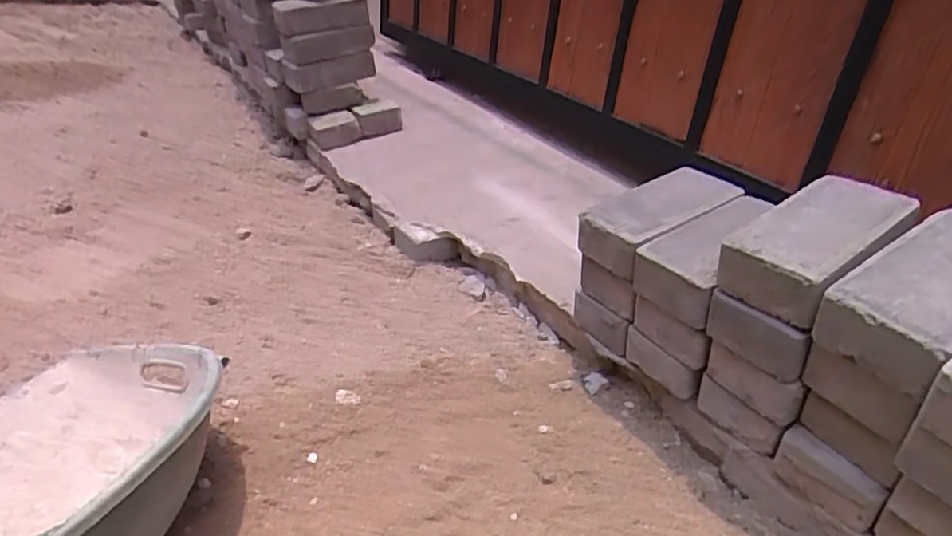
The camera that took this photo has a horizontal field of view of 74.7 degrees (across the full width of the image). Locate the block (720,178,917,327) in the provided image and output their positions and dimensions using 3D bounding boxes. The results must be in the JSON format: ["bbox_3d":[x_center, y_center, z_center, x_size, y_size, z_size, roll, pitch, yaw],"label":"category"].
[{"bbox_3d":[0.356,-0.035,0.645,0.209,0.061,0.111,-32,44,-19],"label":"block"}]

